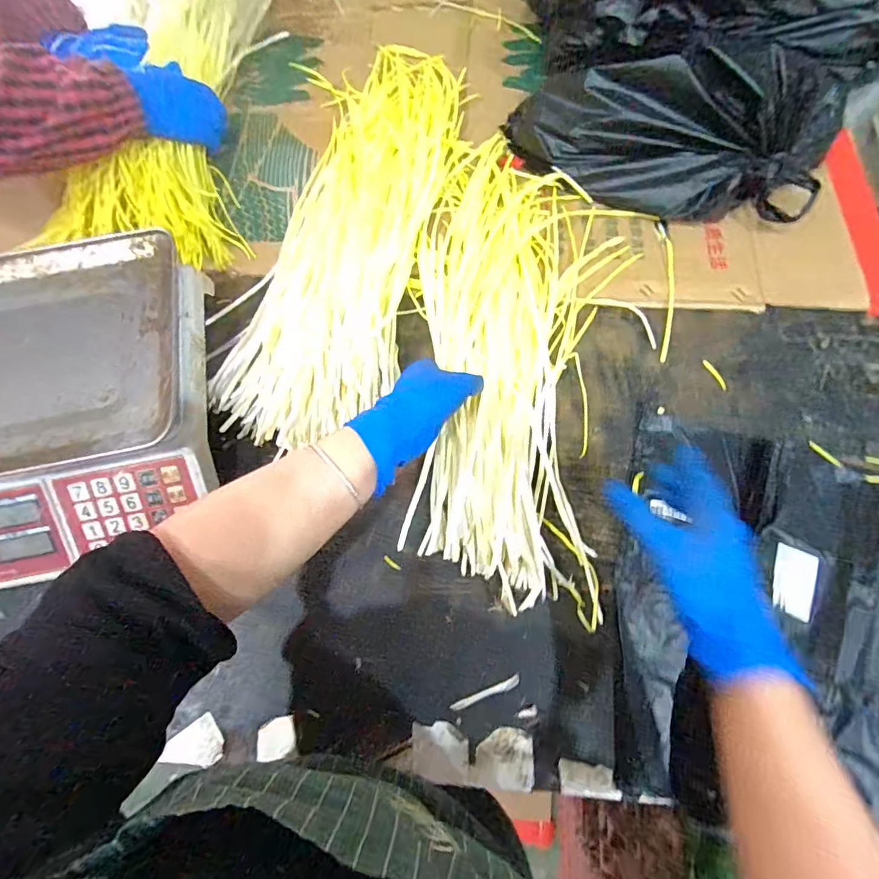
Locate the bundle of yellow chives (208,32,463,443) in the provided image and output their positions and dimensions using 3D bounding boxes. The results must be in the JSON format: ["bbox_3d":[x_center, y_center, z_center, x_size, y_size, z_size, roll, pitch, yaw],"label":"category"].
[{"bbox_3d":[-0.101,-0.261,0.566,0.192,0.068,0.585,11,73,6],"label":"bundle of yellow chives"}]

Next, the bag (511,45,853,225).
[{"bbox_3d":[0.272,-0.365,0.565,0.375,0.110,0.160,10,73,6],"label":"bag"}]

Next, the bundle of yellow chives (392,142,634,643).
[{"bbox_3d":[0.082,-0.102,0.522,0.208,0.039,0.531,2,72,3],"label":"bundle of yellow chives"}]

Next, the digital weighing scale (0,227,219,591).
[{"bbox_3d":[-0.394,-0.027,0.467,0.324,0.093,0.322,-10,71,-2],"label":"digital weighing scale"}]

